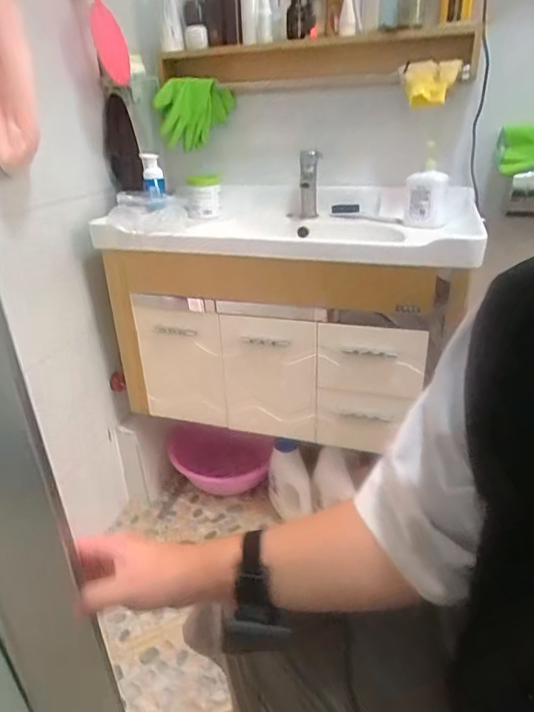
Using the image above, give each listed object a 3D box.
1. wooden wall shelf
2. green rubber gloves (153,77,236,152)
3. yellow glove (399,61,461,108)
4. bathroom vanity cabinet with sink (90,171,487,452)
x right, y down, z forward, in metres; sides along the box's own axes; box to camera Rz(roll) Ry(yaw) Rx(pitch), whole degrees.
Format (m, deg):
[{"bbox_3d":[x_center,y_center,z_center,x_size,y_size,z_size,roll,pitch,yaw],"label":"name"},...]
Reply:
[{"bbox_3d":[0.098,-0.675,1.106,0.719,0.092,0.105,7,29,19],"label":"wooden wall shelf"},{"bbox_3d":[-0.178,-0.608,1.210,0.179,0.146,0.160,0,27,6],"label":"green rubber gloves"},{"bbox_3d":[0.338,-0.569,1.007,0.120,0.080,0.069,5,28,16],"label":"yellow glove"},{"bbox_3d":[0.047,-0.139,1.184,0.801,0.497,0.502,10,30,24],"label":"bathroom vanity cabinet with sink"}]

